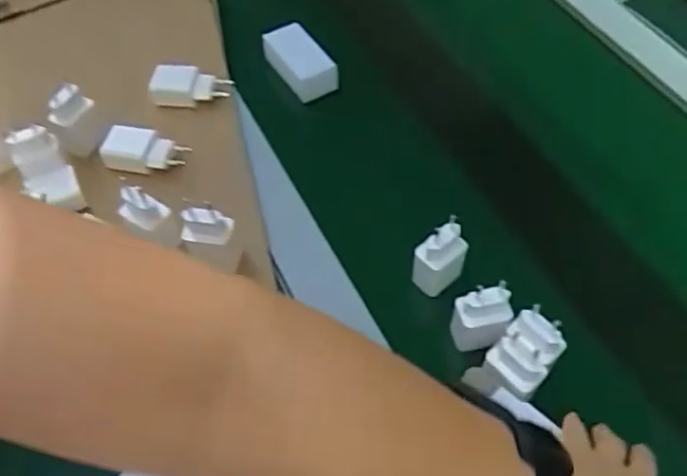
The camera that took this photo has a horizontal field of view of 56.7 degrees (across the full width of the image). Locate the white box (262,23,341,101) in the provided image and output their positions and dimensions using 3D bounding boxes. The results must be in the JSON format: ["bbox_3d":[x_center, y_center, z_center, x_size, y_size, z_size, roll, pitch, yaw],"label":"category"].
[{"bbox_3d":[-0.048,-0.192,0.696,0.051,0.036,0.087,-27,58,-15],"label":"white box"}]

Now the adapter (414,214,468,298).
[{"bbox_3d":[0.081,0.017,0.529,0.039,0.067,0.026,-34,60,-19],"label":"adapter"}]

